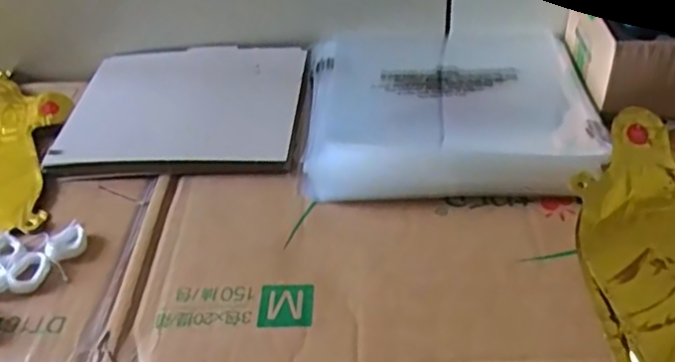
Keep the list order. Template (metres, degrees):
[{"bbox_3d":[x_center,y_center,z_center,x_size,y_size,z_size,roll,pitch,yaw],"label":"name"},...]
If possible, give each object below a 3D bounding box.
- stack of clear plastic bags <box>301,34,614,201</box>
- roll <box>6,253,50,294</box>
[{"bbox_3d":[0.091,-0.067,0.526,0.226,0.030,0.232,-2,42,3],"label":"stack of clear plastic bags"},{"bbox_3d":[-0.206,0.060,0.426,0.024,0.007,0.029,9,44,15],"label":"roll"}]

